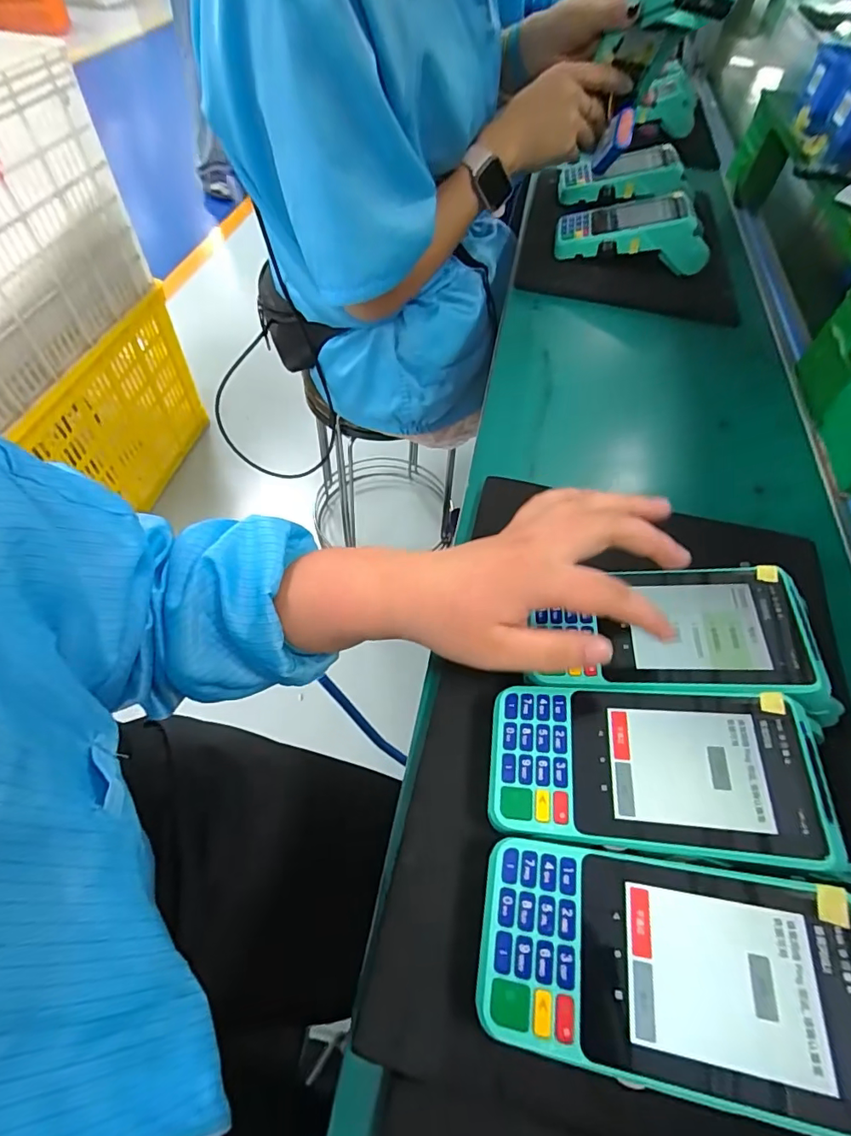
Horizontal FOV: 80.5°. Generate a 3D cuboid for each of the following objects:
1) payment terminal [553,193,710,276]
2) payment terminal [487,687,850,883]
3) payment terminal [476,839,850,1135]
[{"bbox_3d":[0.243,-0.399,0.597,0.171,0.071,0.095,11,57,2],"label":"payment terminal"},{"bbox_3d":[0.107,0.101,0.253,0.144,0.067,0.079,8,57,1],"label":"payment terminal"},{"bbox_3d":[0.097,0.166,0.207,0.145,0.064,0.078,10,57,2],"label":"payment terminal"}]

